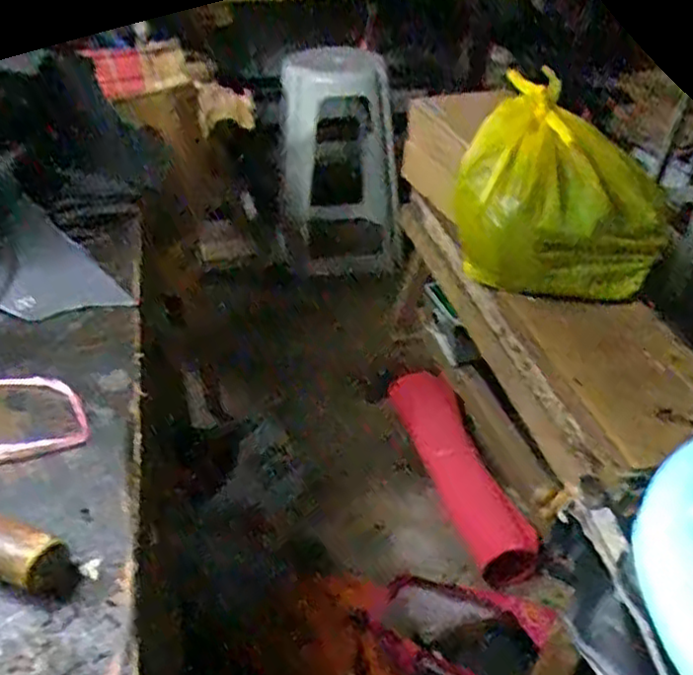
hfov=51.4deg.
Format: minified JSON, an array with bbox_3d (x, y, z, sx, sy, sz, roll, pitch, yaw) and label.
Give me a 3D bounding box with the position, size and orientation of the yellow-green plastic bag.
[{"bbox_3d":[0.312,-0.200,1.051,0.294,0.238,0.199,14,38,18],"label":"yellow-green plastic bag"}]

